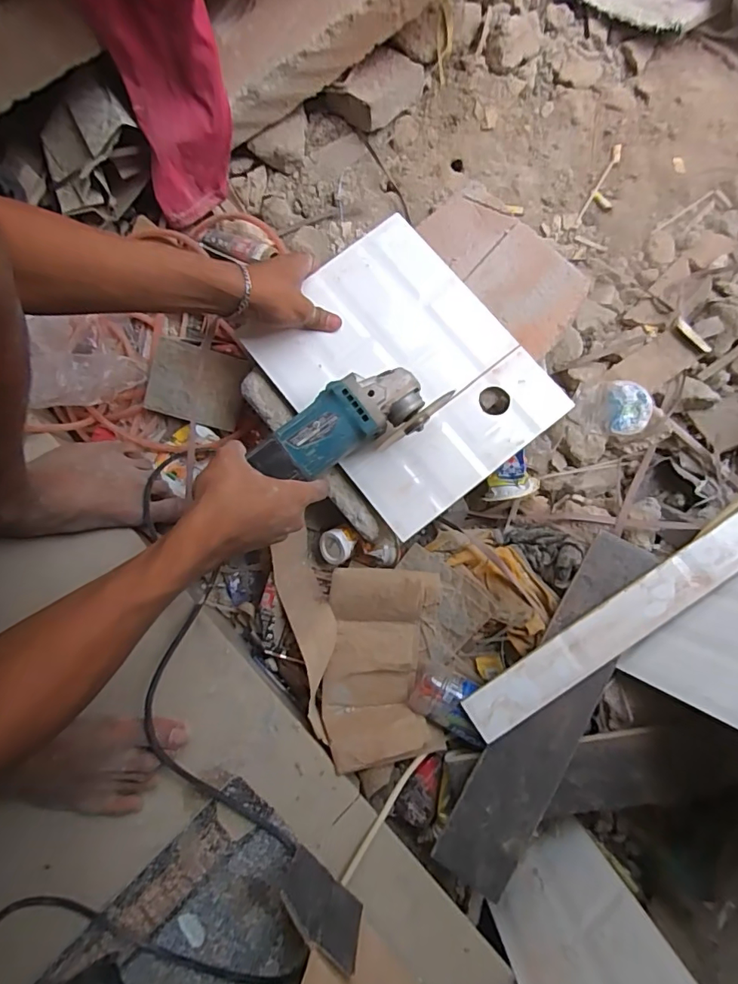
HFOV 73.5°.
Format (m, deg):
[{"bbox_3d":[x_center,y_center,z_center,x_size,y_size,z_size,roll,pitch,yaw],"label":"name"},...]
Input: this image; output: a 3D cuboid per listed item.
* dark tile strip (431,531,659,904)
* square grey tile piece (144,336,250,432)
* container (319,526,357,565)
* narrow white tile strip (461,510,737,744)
[{"bbox_3d":[0.197,0.229,0.532,0.076,0.012,0.391,29,82,16],"label":"dark tile strip"},{"bbox_3d":[-0.224,-0.140,0.645,0.117,0.008,0.096,15,100,-7],"label":"square grey tile piece"},{"bbox_3d":[-0.035,0.062,0.602,0.040,0.037,0.049,48,120,11],"label":"container"},{"bbox_3d":[0.273,0.135,0.525,0.387,0.010,0.052,-35,70,1],"label":"narrow white tile strip"}]

